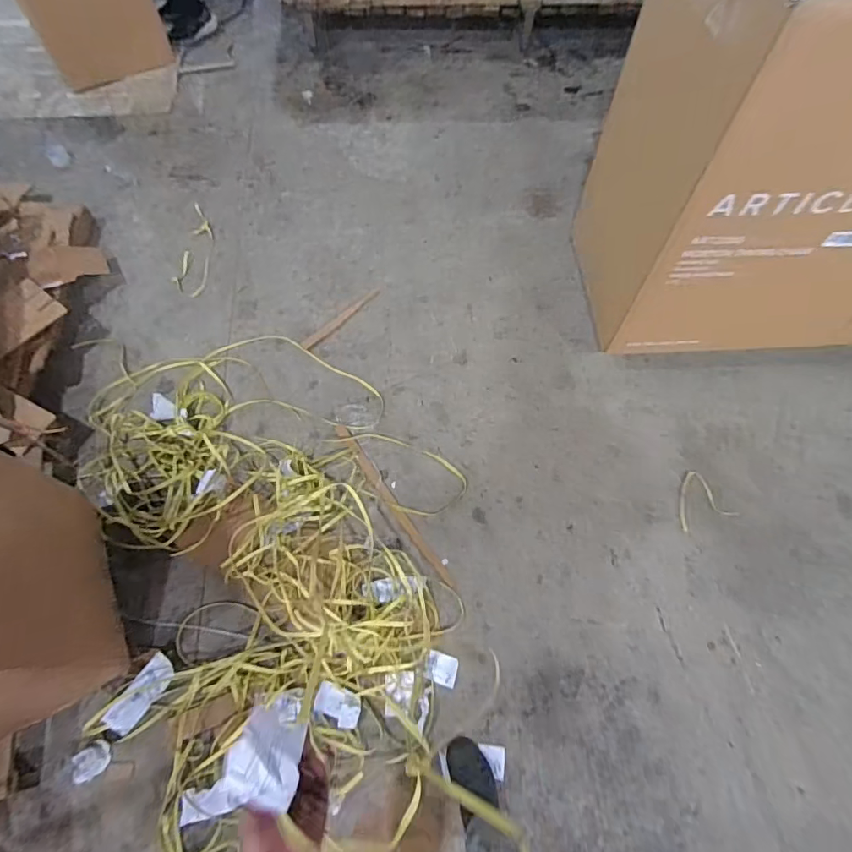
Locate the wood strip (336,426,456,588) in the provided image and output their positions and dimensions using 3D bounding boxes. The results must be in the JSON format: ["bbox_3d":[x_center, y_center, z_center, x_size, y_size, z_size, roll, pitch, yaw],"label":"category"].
[{"bbox_3d":[-0.108,0.243,1.532,0.038,0.017,0.626,-32,69,-15],"label":"wood strip"}]

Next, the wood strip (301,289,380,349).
[{"bbox_3d":[-0.316,-0.412,1.825,0.042,0.005,0.372,42,71,17],"label":"wood strip"}]

